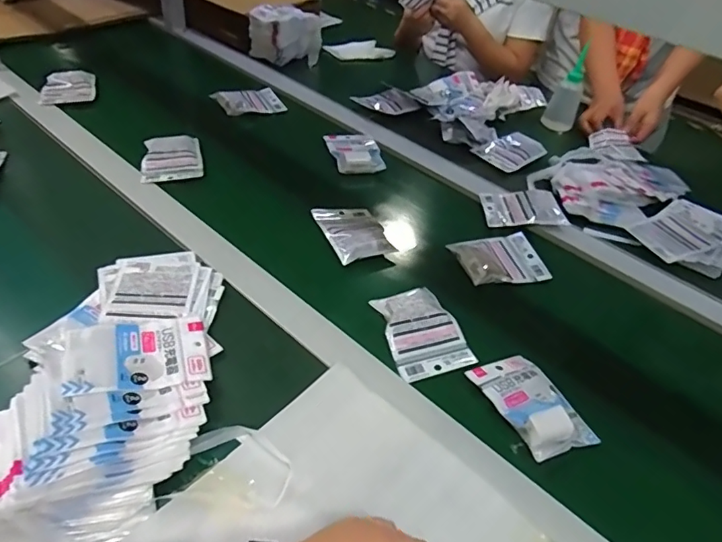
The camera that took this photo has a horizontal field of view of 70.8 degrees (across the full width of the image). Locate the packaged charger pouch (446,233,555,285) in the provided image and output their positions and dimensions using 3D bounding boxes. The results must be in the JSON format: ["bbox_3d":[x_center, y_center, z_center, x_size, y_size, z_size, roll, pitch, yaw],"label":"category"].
[{"bbox_3d":[0.213,-0.021,0.770,0.133,0.024,0.095,-7,45,-15],"label":"packaged charger pouch"}]

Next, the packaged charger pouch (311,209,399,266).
[{"bbox_3d":[-0.013,-0.064,0.777,0.093,0.021,0.124,-10,46,-18],"label":"packaged charger pouch"}]

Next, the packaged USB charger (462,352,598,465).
[{"bbox_3d":[0.196,0.150,0.584,0.088,0.023,0.131,-17,48,-24],"label":"packaged USB charger"}]

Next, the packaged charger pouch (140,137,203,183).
[{"bbox_3d":[-0.325,-0.197,0.870,0.097,0.019,0.109,-10,44,-16],"label":"packaged charger pouch"}]

